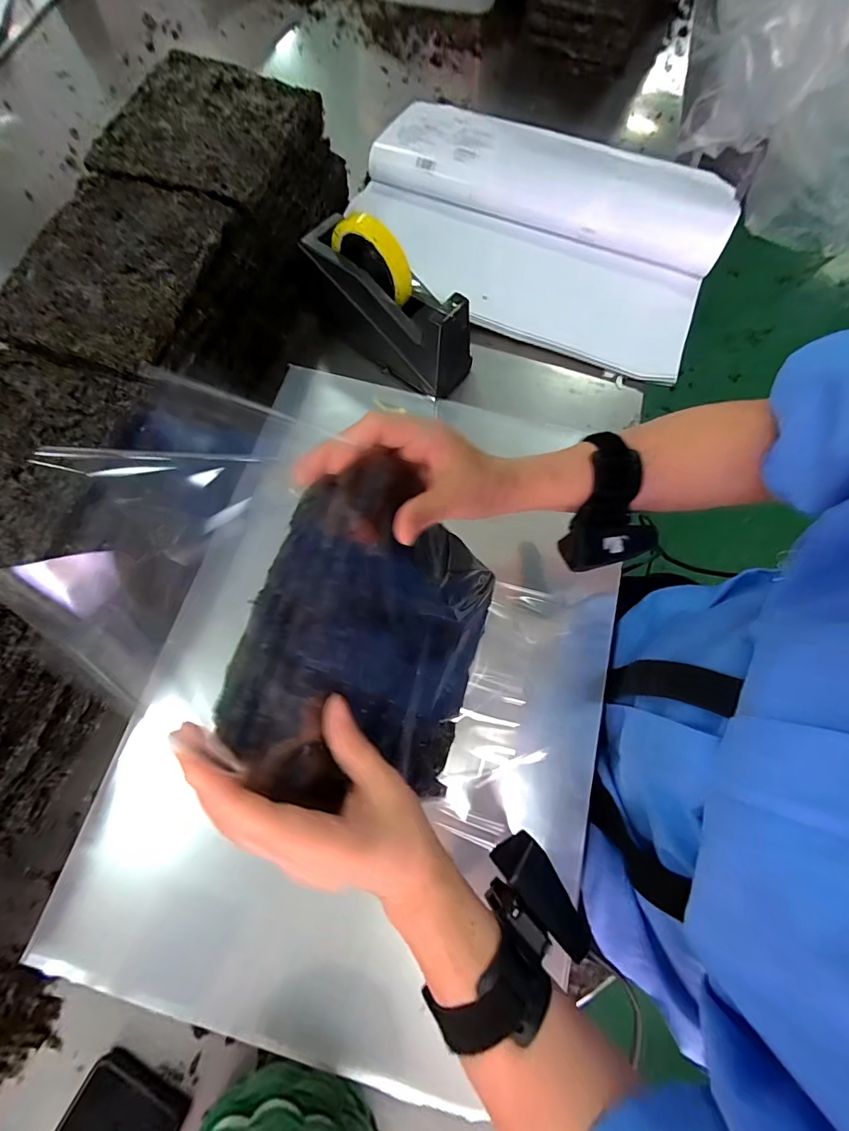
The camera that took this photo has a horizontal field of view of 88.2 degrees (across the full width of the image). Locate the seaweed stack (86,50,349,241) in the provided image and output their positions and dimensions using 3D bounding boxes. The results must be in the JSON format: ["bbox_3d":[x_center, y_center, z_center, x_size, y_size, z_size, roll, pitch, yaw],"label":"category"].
[{"bbox_3d":[-0.224,-0.465,0.514,0.185,0.104,0.226,15,72,4],"label":"seaweed stack"}]

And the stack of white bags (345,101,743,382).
[{"bbox_3d":[0.146,-0.467,0.603,0.490,0.058,0.275,22,99,8],"label":"stack of white bags"}]

